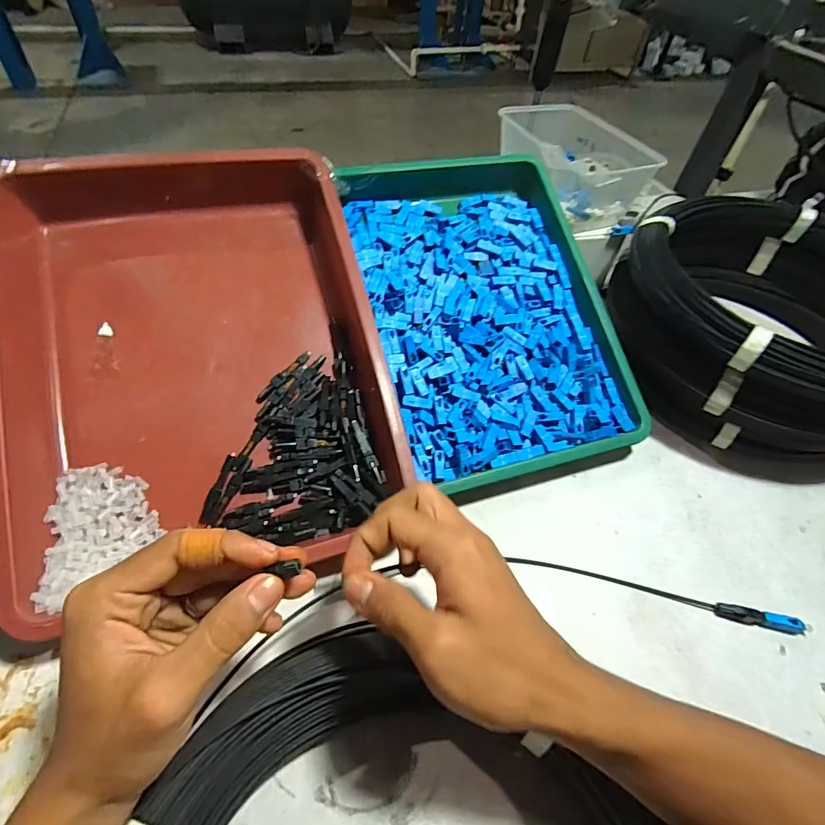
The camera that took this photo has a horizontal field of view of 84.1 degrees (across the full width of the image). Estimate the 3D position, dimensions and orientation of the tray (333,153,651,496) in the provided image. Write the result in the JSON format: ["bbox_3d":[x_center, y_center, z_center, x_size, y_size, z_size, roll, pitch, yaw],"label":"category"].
[{"bbox_3d":[0.068,-0.107,0.431,0.212,0.041,0.335,-13,74,-13],"label":"tray"}]

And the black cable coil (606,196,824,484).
[{"bbox_3d":[0.349,-0.088,0.464,0.258,0.125,0.292,-17,54,-18],"label":"black cable coil"}]

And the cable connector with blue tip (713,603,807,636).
[{"bbox_3d":[0.257,0.151,0.335,0.062,0.012,0.011,14,51,6],"label":"cable connector with blue tip"}]

